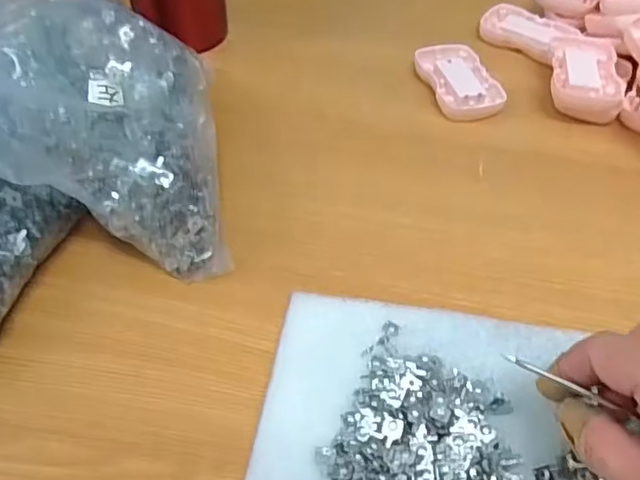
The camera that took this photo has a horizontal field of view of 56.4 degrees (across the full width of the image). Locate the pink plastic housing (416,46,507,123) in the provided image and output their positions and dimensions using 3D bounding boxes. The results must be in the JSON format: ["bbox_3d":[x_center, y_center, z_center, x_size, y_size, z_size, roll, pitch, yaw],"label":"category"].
[{"bbox_3d":[0.118,-0.136,0.511,0.055,0.016,0.087,-10,52,-12],"label":"pink plastic housing"}]

